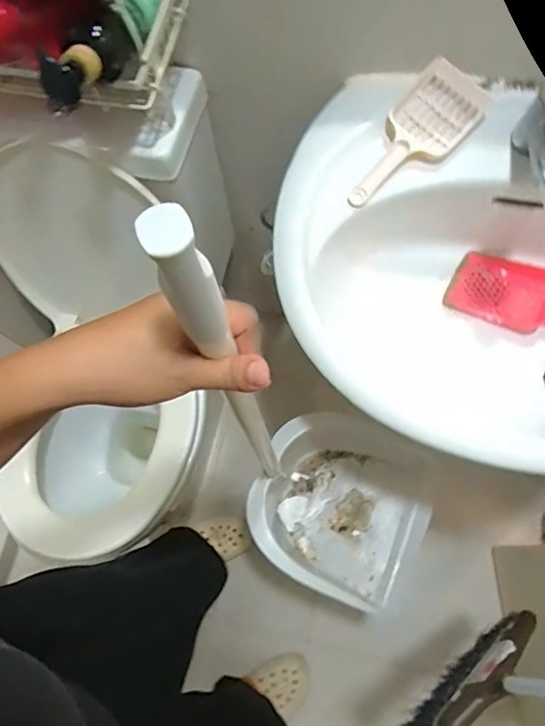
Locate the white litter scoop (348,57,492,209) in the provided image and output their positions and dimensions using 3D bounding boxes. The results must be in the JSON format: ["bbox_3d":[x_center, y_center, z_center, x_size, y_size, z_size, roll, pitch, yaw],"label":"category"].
[{"bbox_3d":[0.166,-0.267,0.598,0.200,0.041,0.085,-46,66,-5],"label":"white litter scoop"}]

